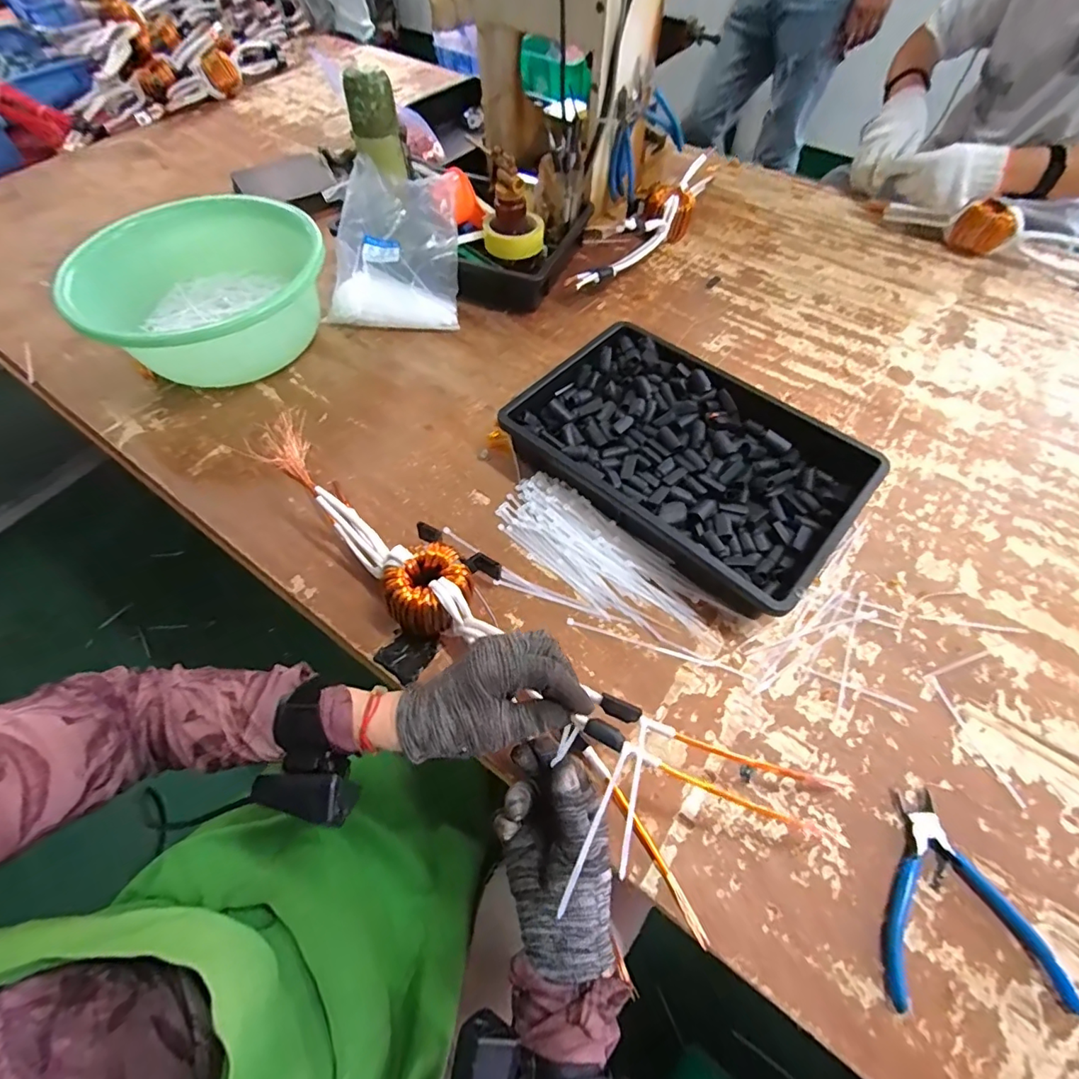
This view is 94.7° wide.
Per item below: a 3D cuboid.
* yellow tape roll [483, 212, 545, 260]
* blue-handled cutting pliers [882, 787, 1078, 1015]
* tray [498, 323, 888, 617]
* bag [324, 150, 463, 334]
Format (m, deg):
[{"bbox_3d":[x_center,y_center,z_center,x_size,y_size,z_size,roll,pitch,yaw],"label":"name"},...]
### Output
[{"bbox_3d":[-0.042,-0.501,0.815,0.100,0.041,0.100,-1,59,1],"label":"yellow tape roll"},{"bbox_3d":[0.322,0.273,0.387,0.130,0.012,0.140,1,59,2],"label":"blue-handled cutting pliers"},{"bbox_3d":[0.178,-0.108,0.590,0.365,0.067,0.274,37,66,21],"label":"tray"},{"bbox_3d":[-0.225,-0.436,0.753,0.194,0.144,0.186,0,59,1],"label":"bag"}]

